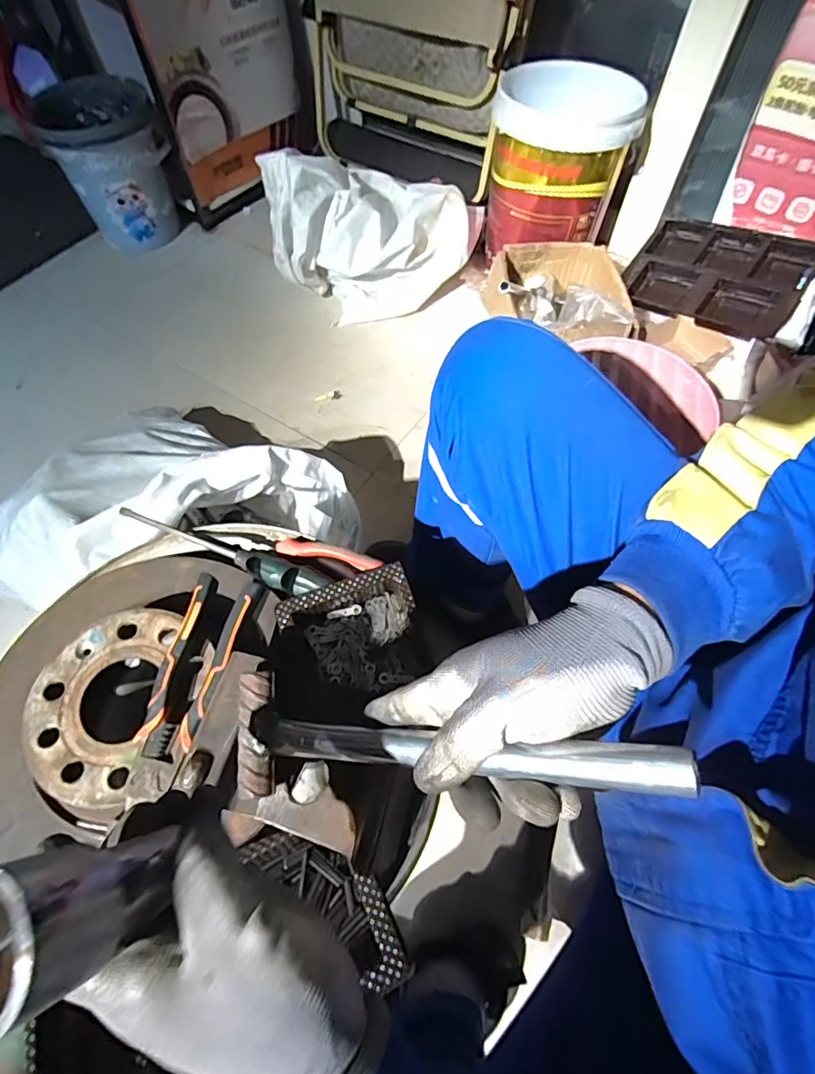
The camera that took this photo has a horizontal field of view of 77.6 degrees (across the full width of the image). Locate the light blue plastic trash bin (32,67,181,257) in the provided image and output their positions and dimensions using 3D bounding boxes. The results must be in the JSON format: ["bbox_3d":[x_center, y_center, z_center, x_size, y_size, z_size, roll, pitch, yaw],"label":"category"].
[{"bbox_3d":[-0.686,-0.866,1.201,0.245,0.269,0.222,-31,65,-15],"label":"light blue plastic trash bin"}]

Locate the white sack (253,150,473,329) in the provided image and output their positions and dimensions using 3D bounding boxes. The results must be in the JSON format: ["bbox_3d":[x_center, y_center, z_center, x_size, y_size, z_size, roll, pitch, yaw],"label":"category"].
[{"bbox_3d":[-0.064,-0.660,1.116,0.425,0.308,0.179,-29,65,-14],"label":"white sack"}]

